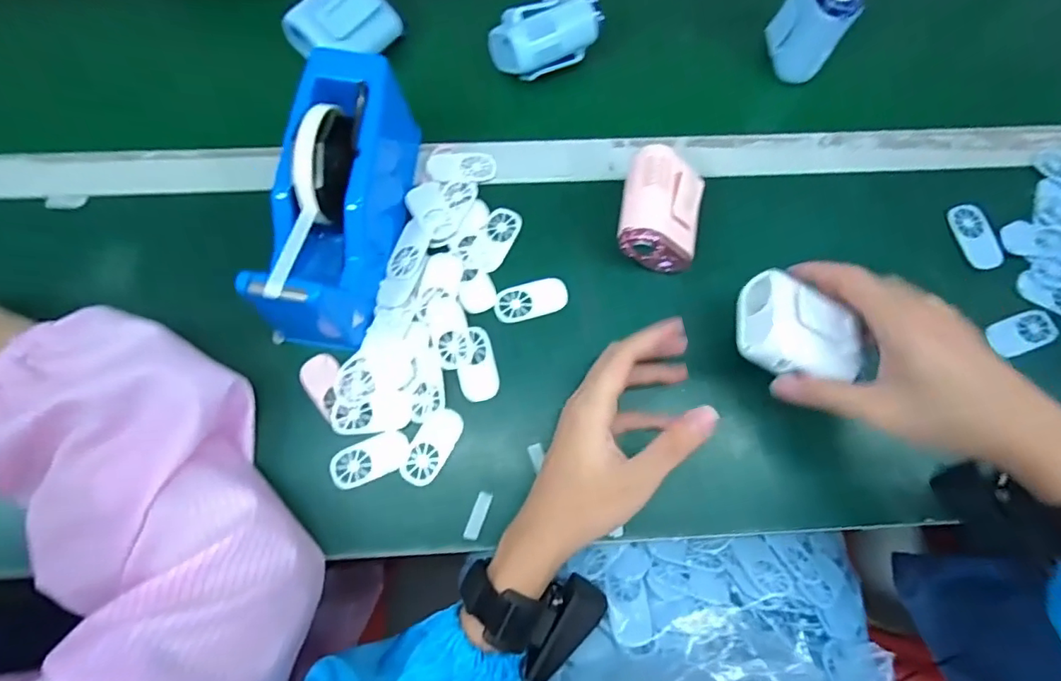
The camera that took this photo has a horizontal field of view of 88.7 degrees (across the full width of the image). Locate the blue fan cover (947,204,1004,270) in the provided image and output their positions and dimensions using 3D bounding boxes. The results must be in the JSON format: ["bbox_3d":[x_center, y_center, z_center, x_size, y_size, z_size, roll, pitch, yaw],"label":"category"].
[{"bbox_3d":[0.385,-0.089,0.471,0.031,0.009,0.060,-14,76,-4],"label":"blue fan cover"}]

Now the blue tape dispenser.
[{"bbox_3d":[-0.144,-0.100,0.402,0.071,0.101,0.208,9,76,2],"label":"blue tape dispenser"}]

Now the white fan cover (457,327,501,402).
[{"bbox_3d":[-0.041,0.018,0.422,0.029,0.004,0.058,-11,76,-3],"label":"white fan cover"}]

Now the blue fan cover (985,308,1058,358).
[{"bbox_3d":[0.405,-0.006,0.447,0.058,0.009,0.030,-20,76,-5],"label":"blue fan cover"}]

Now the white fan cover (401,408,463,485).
[{"bbox_3d":[-0.074,0.079,0.407,0.028,0.004,0.059,30,77,7],"label":"white fan cover"}]

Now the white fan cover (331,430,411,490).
[{"bbox_3d":[-0.118,0.088,0.403,0.058,0.004,0.030,-24,77,-6],"label":"white fan cover"}]

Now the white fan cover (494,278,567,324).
[{"bbox_3d":[0.001,-0.033,0.438,0.059,0.004,0.031,-13,76,-3],"label":"white fan cover"}]

